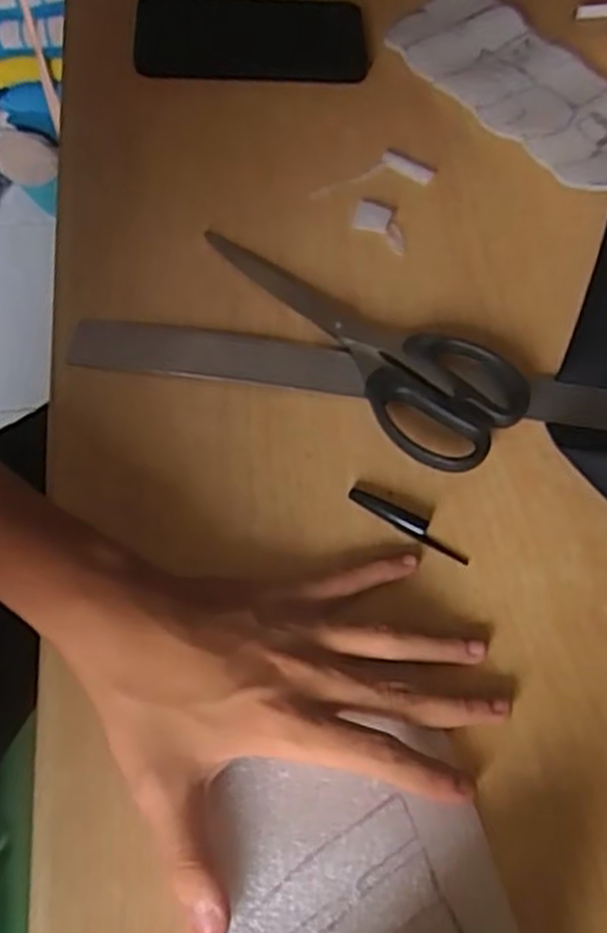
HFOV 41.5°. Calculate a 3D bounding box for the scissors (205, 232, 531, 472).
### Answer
[{"bbox_3d":[0.034,-0.082,0.437,0.080,0.015,0.202,-36,70,-21],"label":"scissors"}]

